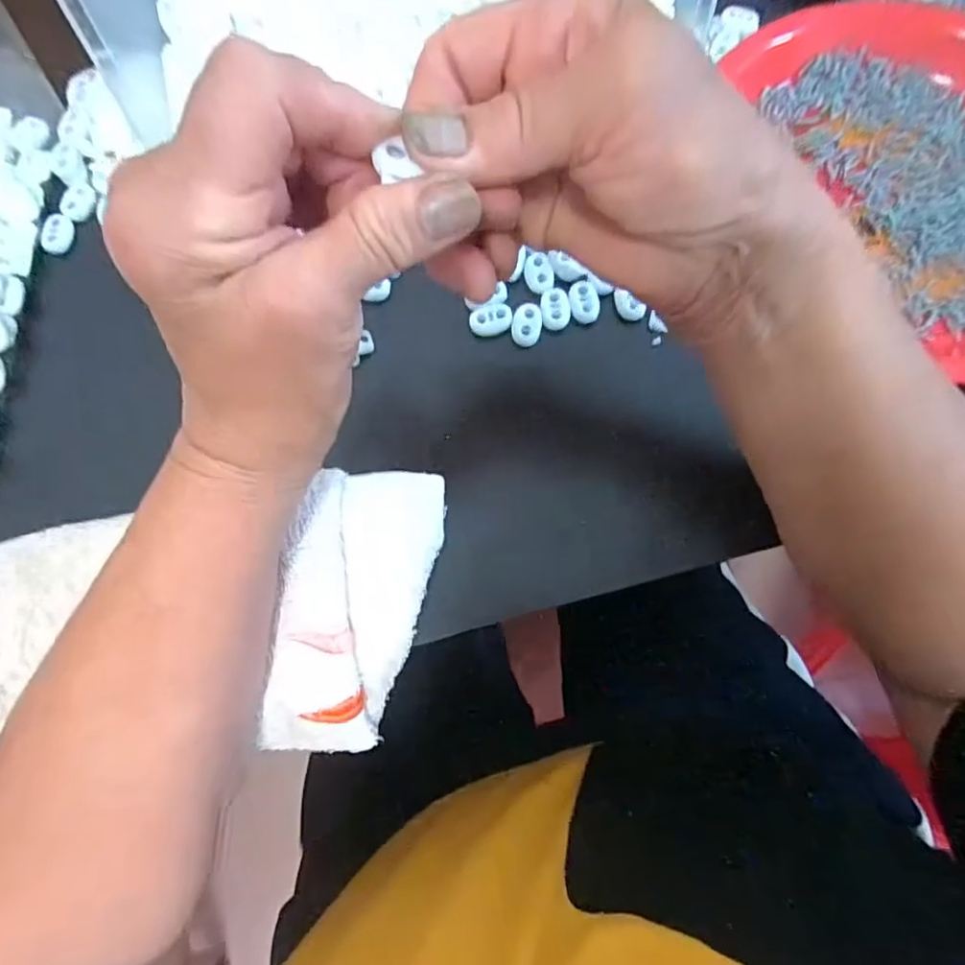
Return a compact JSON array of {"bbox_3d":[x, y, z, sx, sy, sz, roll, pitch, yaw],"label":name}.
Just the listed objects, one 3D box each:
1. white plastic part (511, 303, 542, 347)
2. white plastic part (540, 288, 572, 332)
[{"bbox_3d":[0.023,-0.082,0.306,0.015,0.005,0.022,7,74,3],"label":"white plastic part"},{"bbox_3d":[0.038,-0.091,0.306,0.015,0.004,0.021,-8,74,-1],"label":"white plastic part"}]

